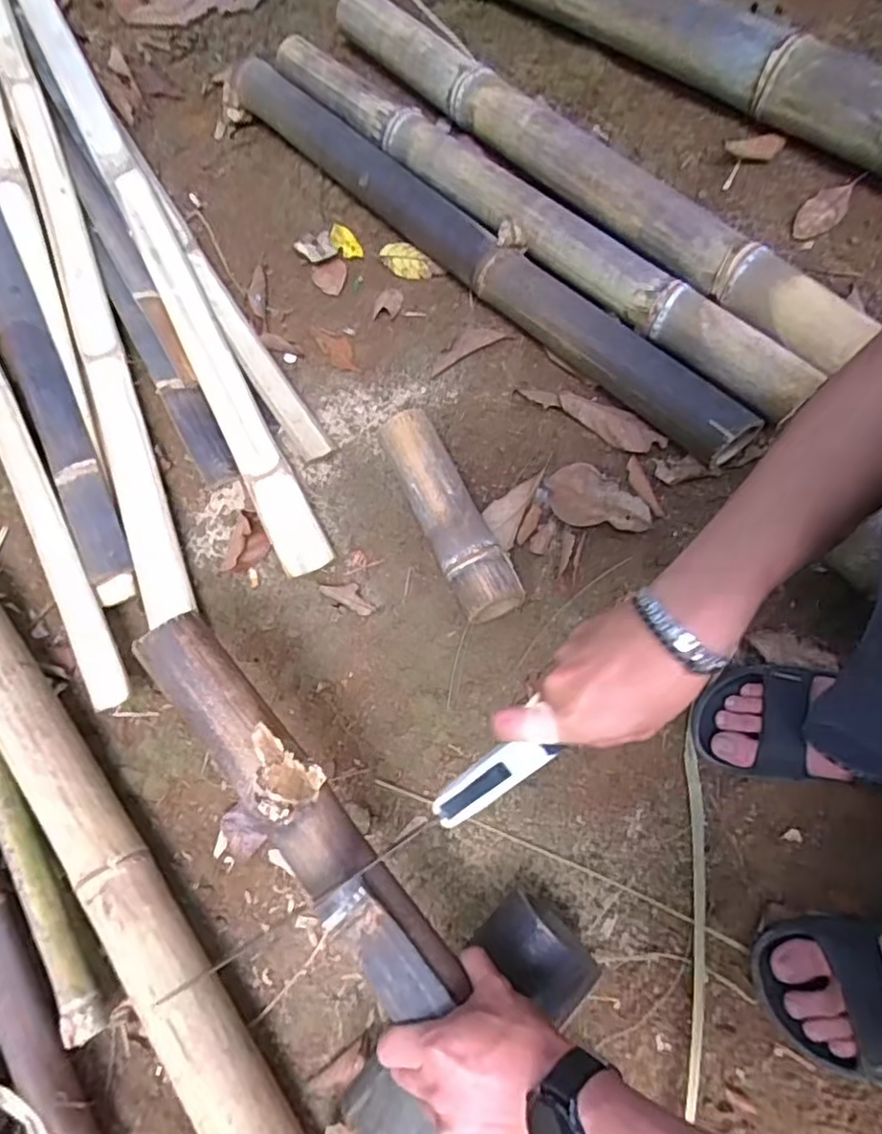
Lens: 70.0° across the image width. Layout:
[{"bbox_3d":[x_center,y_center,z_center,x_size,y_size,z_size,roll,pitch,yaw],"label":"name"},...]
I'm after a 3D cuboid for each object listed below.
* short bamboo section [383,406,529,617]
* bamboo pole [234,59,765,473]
[{"bbox_3d":[0.006,-0.062,0.702,0.069,0.060,0.258,-27,69,-3],"label":"short bamboo section"},{"bbox_3d":[0.022,-0.426,0.829,0.076,0.081,0.896,-42,71,-9],"label":"bamboo pole"}]

